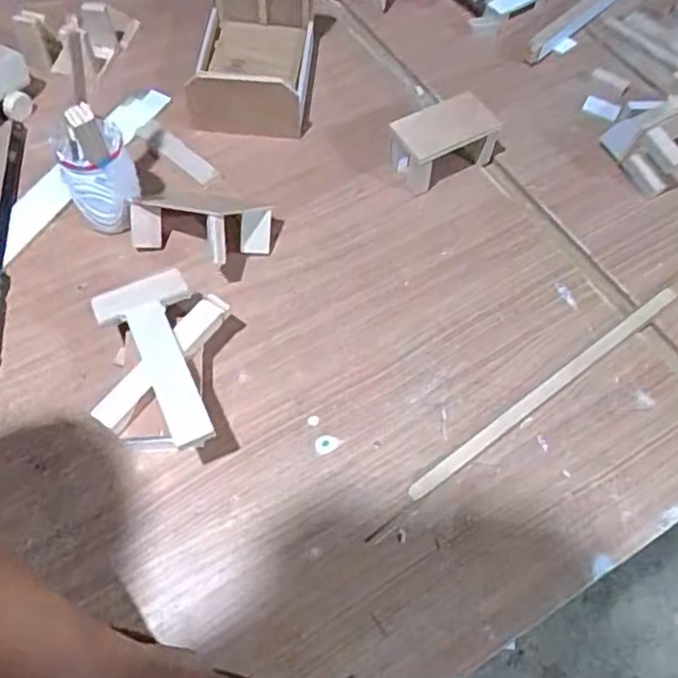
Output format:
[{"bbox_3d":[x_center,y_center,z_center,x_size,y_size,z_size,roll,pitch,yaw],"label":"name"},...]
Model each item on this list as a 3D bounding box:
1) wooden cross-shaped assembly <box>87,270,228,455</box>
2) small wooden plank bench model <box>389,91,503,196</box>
[{"bbox_3d":[-0.154,0.025,0.562,0.110,0.059,0.153,1,60,-1],"label":"wooden cross-shaped assembly"},{"bbox_3d":[0.109,-0.210,0.708,0.102,0.068,0.058,-28,66,-16],"label":"small wooden plank bench model"}]

